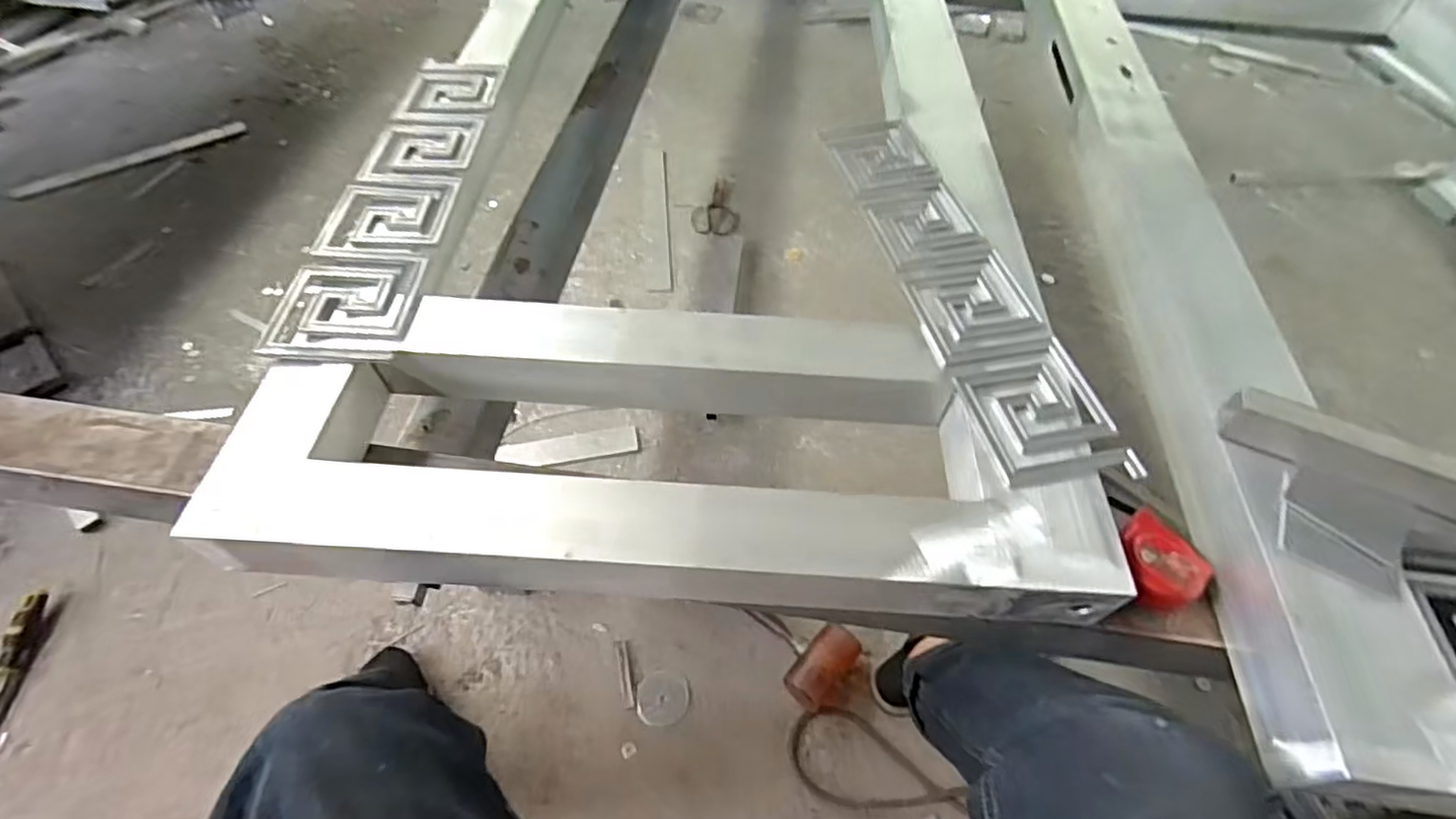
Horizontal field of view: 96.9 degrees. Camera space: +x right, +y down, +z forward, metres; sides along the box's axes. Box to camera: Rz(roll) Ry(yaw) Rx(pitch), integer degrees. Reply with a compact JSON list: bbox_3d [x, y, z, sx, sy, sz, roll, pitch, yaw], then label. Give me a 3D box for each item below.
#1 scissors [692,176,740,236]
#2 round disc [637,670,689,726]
[{"bbox_3d":[-0.031,-0.478,1.497,0.106,0.007,0.201,-1,55,-3],"label":"scissors"},{"bbox_3d":[-0.088,0.393,0.881,0.068,0.004,0.066,1,55,-1],"label":"round disc"}]

